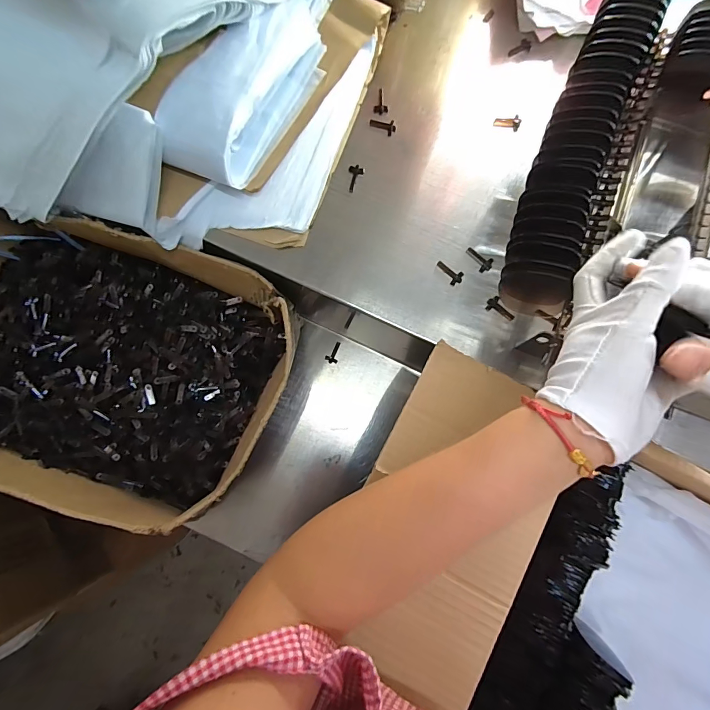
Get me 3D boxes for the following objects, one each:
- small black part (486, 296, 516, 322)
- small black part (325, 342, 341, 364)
[{"bbox_3d":[0.146,-0.046,0.388,0.030,0.005,0.016,32,80,5],"label":"small black part"},{"bbox_3d":[-0.030,-0.003,0.525,0.017,0.004,0.030,13,79,2],"label":"small black part"}]

